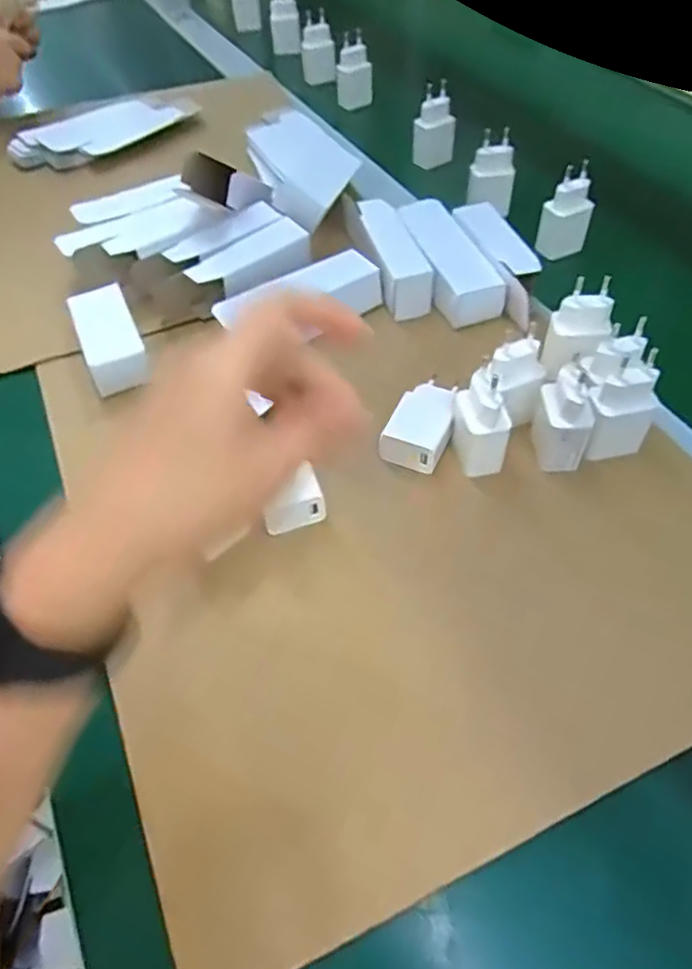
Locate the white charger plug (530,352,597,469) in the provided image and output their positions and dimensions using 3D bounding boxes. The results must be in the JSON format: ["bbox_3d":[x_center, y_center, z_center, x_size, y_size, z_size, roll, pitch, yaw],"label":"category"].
[{"bbox_3d":[0.141,-0.045,0.409,0.030,0.070,0.039,6,54,6],"label":"white charger plug"}]

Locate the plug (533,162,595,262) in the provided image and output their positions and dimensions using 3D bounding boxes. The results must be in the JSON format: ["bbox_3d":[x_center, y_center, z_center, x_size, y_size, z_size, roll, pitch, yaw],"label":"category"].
[{"bbox_3d":[0.200,-0.243,0.575,0.039,0.073,0.026,-17,55,-10],"label":"plug"}]

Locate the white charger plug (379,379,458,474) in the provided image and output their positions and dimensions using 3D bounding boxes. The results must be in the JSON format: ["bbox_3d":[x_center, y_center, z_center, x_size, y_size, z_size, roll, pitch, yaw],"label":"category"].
[{"bbox_3d":[0.054,-0.042,0.442,0.040,0.024,0.073,20,57,16],"label":"white charger plug"}]

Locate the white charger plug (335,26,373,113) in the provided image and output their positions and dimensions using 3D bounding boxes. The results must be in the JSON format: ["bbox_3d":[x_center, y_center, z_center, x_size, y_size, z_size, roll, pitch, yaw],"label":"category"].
[{"bbox_3d":[0.011,-0.517,0.799,0.044,0.079,0.022,5,54,6],"label":"white charger plug"}]

